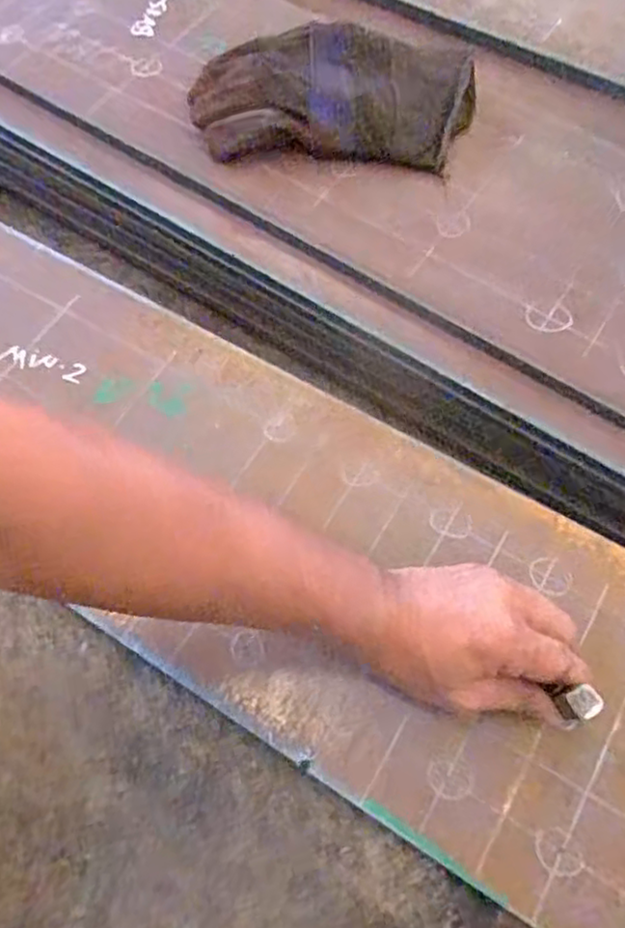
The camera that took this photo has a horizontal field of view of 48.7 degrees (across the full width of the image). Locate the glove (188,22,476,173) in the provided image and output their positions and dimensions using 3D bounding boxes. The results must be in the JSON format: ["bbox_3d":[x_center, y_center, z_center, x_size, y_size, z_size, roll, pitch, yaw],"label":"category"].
[{"bbox_3d":[0.017,-0.303,0.561,0.223,0.036,0.134,2,68,4],"label":"glove"}]

